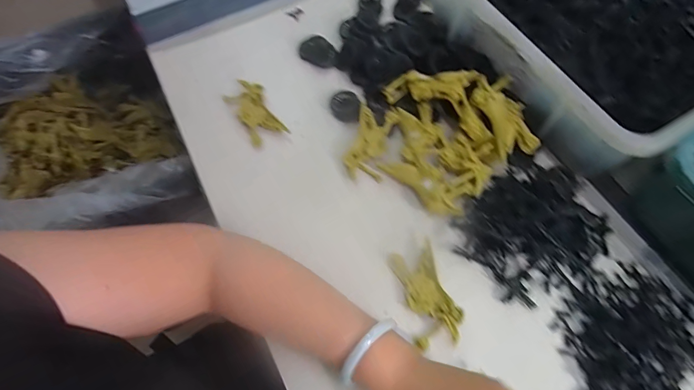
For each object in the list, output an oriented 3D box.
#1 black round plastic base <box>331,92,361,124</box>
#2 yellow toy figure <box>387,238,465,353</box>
[{"bbox_3d":[-0.002,-0.114,0.476,0.036,0.009,0.051,0,65,2],"label":"black round plastic base"},{"bbox_3d":[0.078,0.098,0.370,0.052,0.013,0.096,-20,66,-7],"label":"yellow toy figure"}]

